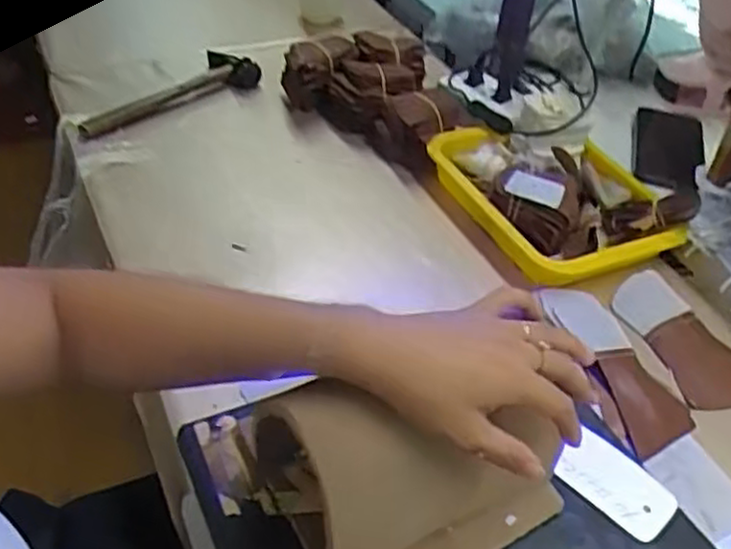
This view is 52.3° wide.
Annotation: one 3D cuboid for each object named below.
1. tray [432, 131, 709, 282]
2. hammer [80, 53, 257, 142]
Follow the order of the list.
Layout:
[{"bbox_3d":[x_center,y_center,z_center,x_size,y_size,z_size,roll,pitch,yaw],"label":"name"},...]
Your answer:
[{"bbox_3d":[0.206,-0.099,0.815,0.193,0.075,0.256,-19,48,-24],"label":"tray"},{"bbox_3d":[-0.255,-0.229,0.939,0.245,0.027,0.100,-31,54,-32],"label":"hammer"}]

